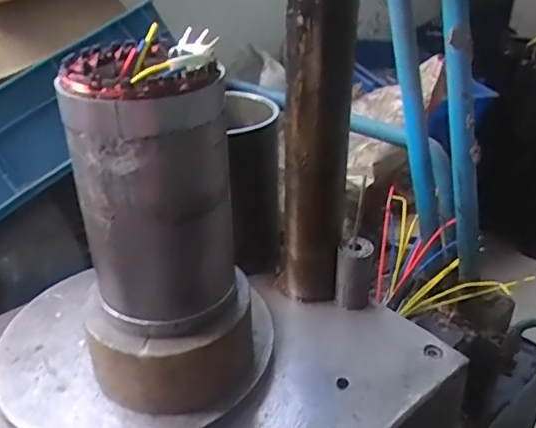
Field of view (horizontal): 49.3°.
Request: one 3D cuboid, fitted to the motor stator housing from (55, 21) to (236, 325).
[{"bbox_3d":[-0.086,-0.024,0.463,0.110,0.206,0.101,-1,31,4],"label":"motor stator housing"}]

